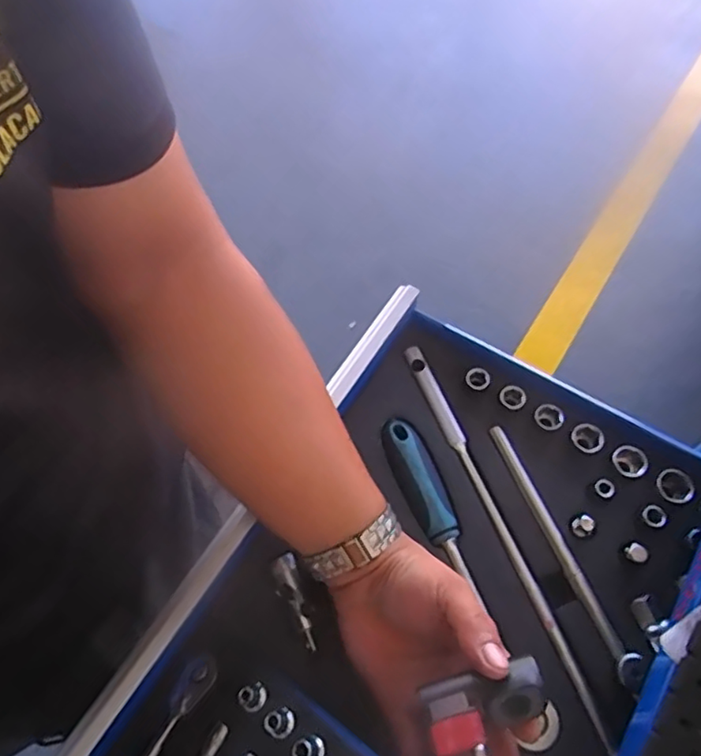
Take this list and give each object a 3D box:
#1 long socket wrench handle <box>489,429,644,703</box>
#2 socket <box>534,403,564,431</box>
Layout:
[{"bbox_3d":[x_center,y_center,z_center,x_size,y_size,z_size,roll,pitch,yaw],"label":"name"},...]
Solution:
[{"bbox_3d":[0.152,0.122,0.434,0.016,0.013,0.197,-21,65,-8],"label":"long socket wrench handle"},{"bbox_3d":[0.157,0.033,0.475,0.019,0.017,0.020,-1,64,1],"label":"socket"}]

